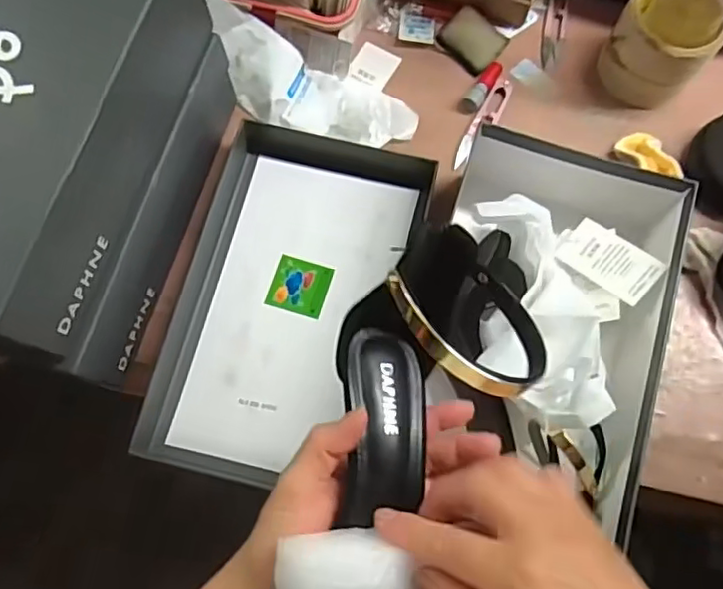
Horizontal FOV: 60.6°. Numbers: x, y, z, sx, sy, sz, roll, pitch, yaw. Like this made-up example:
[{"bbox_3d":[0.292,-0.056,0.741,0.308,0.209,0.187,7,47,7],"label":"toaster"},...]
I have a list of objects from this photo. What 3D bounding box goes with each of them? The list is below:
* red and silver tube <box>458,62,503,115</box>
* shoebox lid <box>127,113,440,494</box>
[{"bbox_3d":[0.116,-0.200,0.595,0.020,0.012,0.059,34,77,9],"label":"red and silver tube"},{"bbox_3d":[-0.065,0.006,0.534,0.172,0.036,0.303,16,75,5],"label":"shoebox lid"}]

